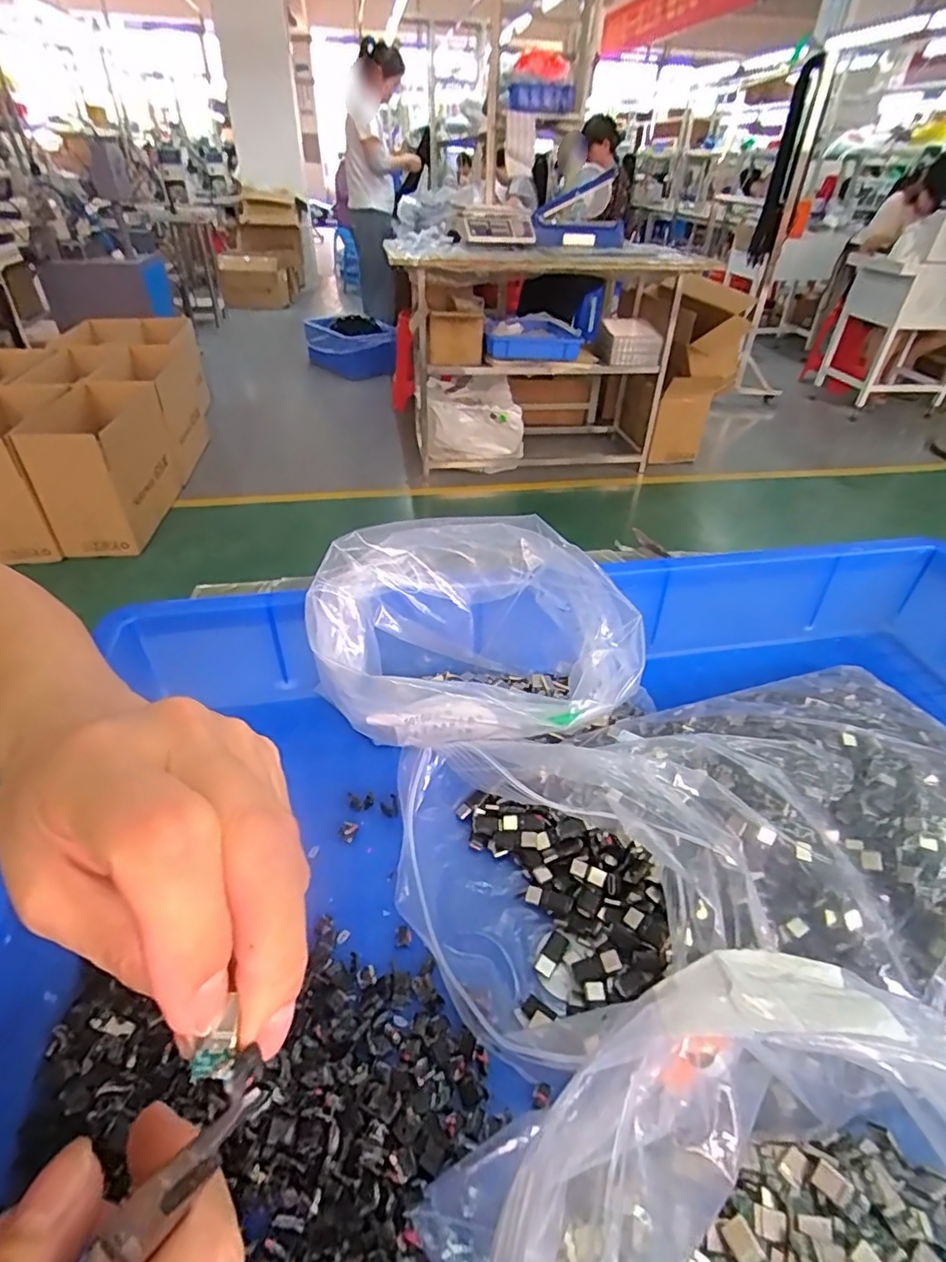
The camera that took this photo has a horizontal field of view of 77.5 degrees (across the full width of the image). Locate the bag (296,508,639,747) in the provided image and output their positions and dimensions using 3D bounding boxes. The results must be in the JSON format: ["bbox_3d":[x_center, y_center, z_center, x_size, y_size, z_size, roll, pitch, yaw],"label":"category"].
[{"bbox_3d":[-0.003,-0.002,0.298,0.136,0.076,0.119,-18,42,-24],"label":"bag"}]

